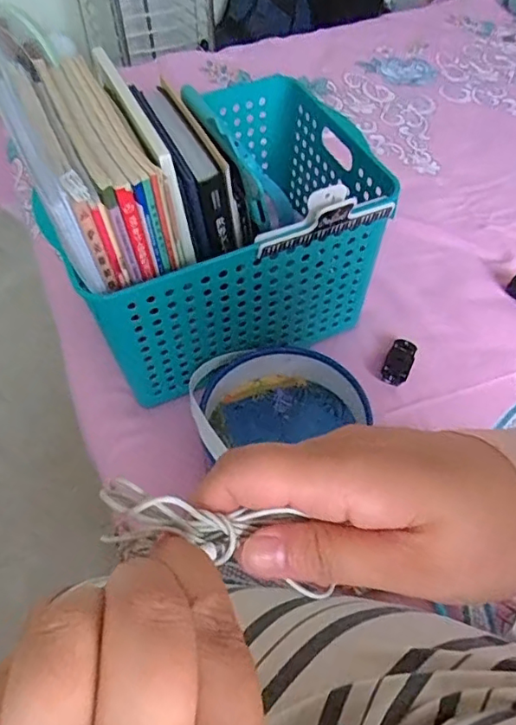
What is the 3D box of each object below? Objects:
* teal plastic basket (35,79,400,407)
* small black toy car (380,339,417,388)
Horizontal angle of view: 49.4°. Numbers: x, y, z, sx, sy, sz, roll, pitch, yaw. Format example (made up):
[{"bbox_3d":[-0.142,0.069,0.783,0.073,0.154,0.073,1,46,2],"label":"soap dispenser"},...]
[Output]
[{"bbox_3d":[-0.050,-0.152,0.673,0.329,0.212,0.281,-18,55,-14],"label":"teal plastic basket"},{"bbox_3d":[0.175,-0.001,0.698,0.031,0.018,0.065,21,55,15],"label":"small black toy car"}]

